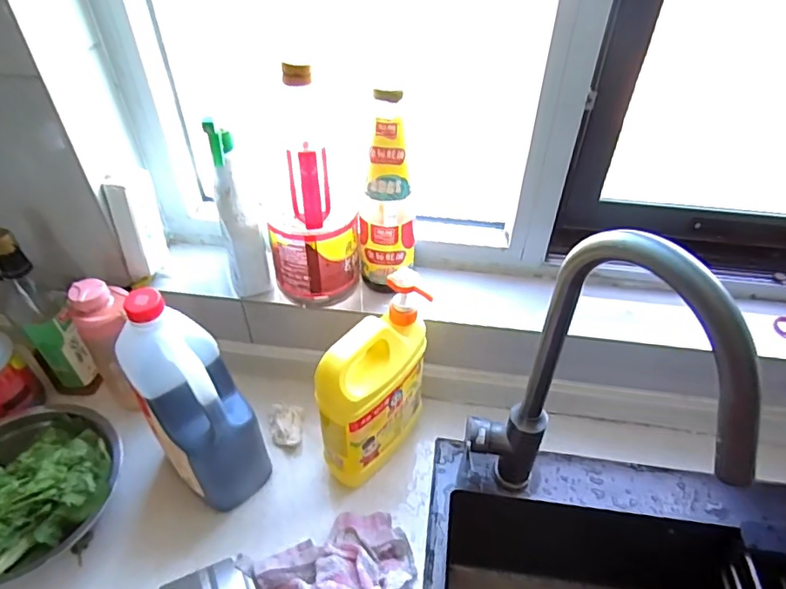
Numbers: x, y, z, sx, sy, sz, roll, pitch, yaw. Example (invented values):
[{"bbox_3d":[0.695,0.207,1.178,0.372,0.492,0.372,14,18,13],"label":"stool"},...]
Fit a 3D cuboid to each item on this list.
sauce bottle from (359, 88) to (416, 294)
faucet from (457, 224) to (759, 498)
[{"bbox_3d":[-0.006,-0.113,0.641,0.070,0.238,0.076,-2,44,-3],"label":"sauce bottle"},{"bbox_3d":[0.175,0.122,0.481,0.063,0.402,0.222,-29,51,-27],"label":"faucet"}]

